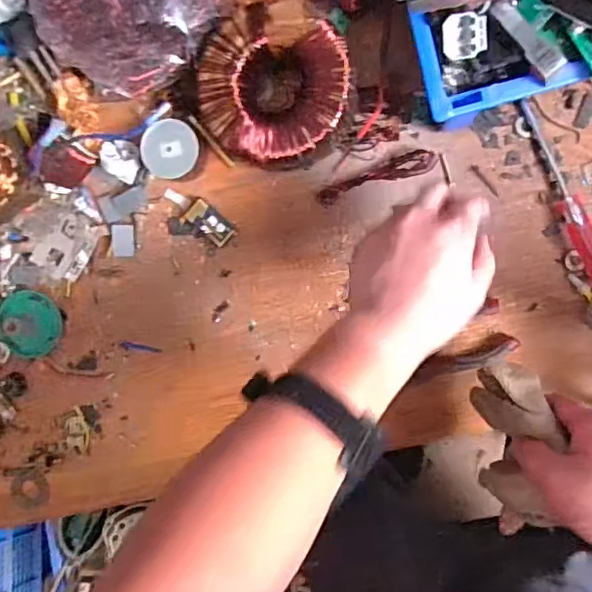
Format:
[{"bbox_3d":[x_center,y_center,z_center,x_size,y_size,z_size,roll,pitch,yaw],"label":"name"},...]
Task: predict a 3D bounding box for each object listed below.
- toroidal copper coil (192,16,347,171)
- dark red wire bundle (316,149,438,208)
[{"bbox_3d":[-0.018,-0.169,0.481,0.124,0.064,0.112,4,96,8],"label":"toroidal copper coil"},{"bbox_3d":[0.073,-0.106,0.502,0.109,0.006,0.022,-20,92,10],"label":"dark red wire bundle"}]

